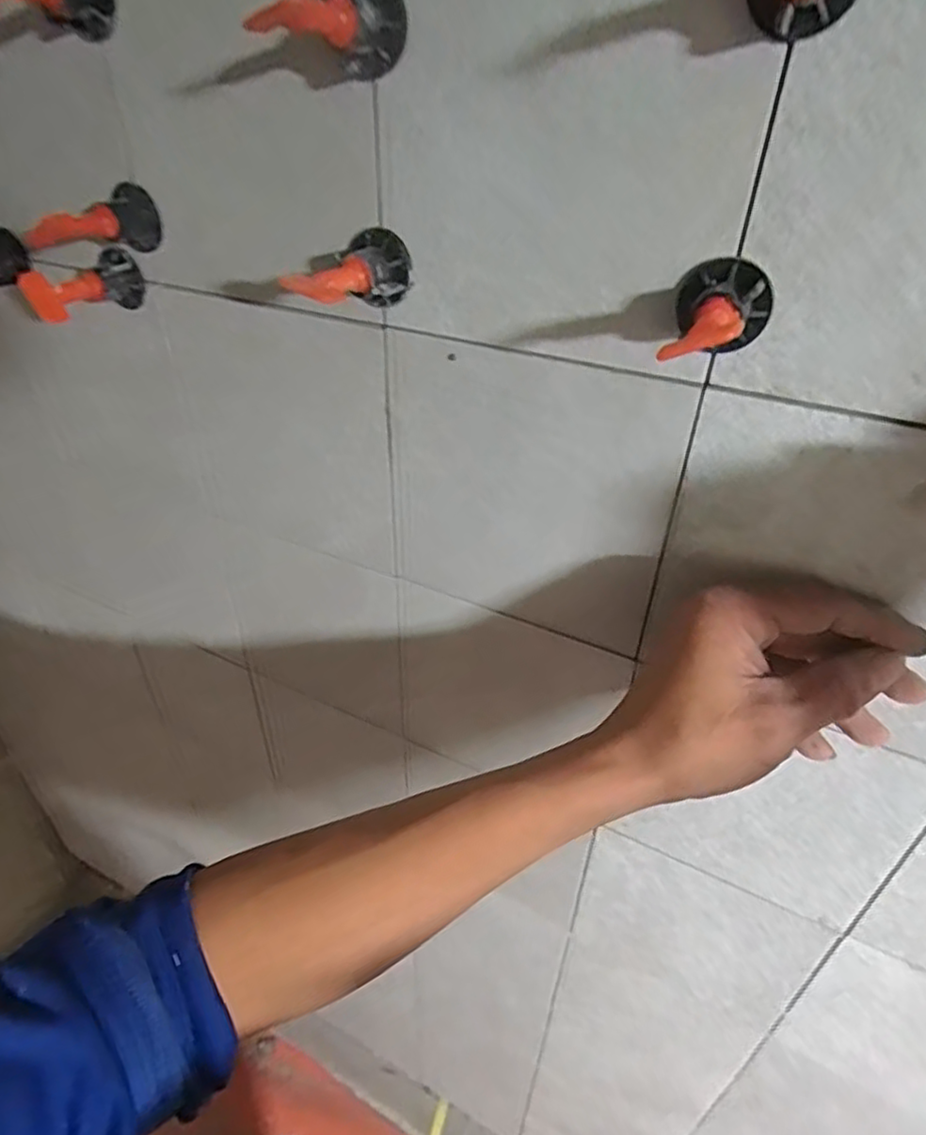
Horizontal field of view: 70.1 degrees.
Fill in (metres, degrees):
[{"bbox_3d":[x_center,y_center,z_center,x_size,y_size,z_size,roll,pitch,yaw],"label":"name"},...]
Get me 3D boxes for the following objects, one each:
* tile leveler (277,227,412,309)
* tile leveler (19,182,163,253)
[{"bbox_3d":[-0.045,-0.118,0.271,0.027,0.030,0.056,15,39,17],"label":"tile leveler"},{"bbox_3d":[-0.180,-0.168,0.323,0.030,0.028,0.065,17,39,20],"label":"tile leveler"}]

